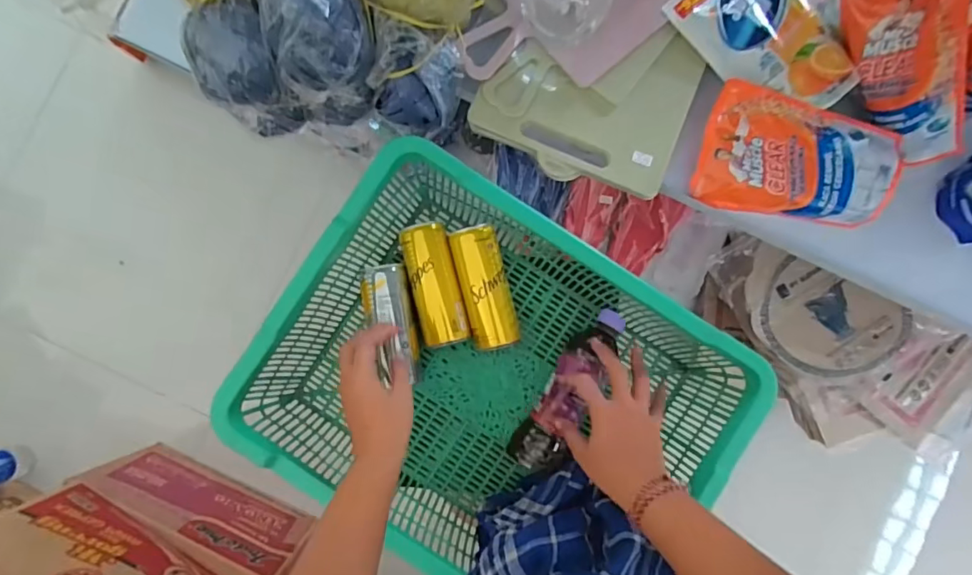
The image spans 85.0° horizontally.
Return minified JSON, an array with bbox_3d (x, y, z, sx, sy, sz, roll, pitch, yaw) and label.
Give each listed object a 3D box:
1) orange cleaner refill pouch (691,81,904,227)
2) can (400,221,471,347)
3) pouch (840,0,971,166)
[{"bbox_3d":[0.335,-0.142,0.578,0.194,0.057,0.128,13,88,0],"label":"orange cleaner refill pouch"},{"bbox_3d":[-0.056,-0.004,0.591,0.049,0.047,0.133,-14,88,-1],"label":"can"},{"bbox_3d":[0.414,-0.224,0.550,0.046,0.147,0.185,-27,127,-13],"label":"pouch"}]

